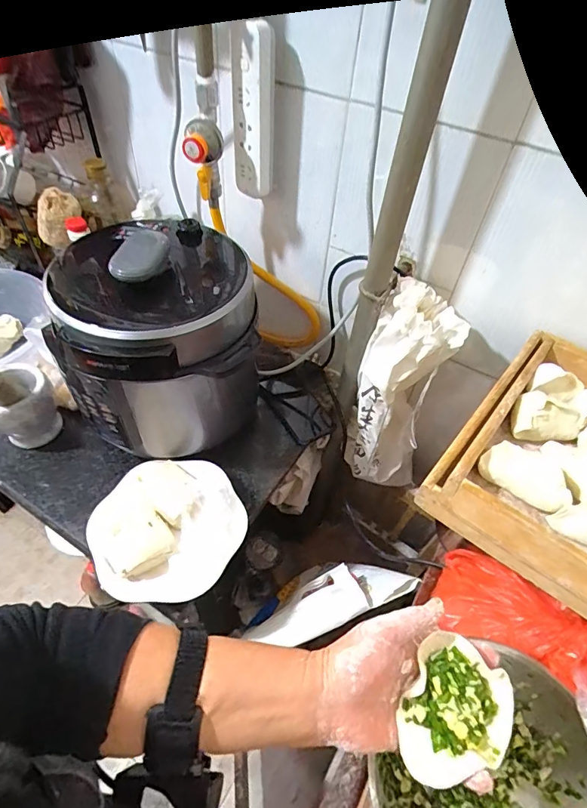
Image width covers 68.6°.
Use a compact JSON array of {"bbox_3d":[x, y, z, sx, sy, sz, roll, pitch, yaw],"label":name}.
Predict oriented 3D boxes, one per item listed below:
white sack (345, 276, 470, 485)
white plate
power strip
[{"bbox_3d":[0.164,-0.002,0.680,0.132,0.355,0.090,18,50,9],"label":"white sack"},{"bbox_3d":[-0.168,0.159,0.575,0.195,0.040,0.185,0,61,1],"label":"white plate"},{"bbox_3d":[-0.051,-0.366,0.557,0.053,0.188,0.029,3,49,-3],"label":"power strip"}]

